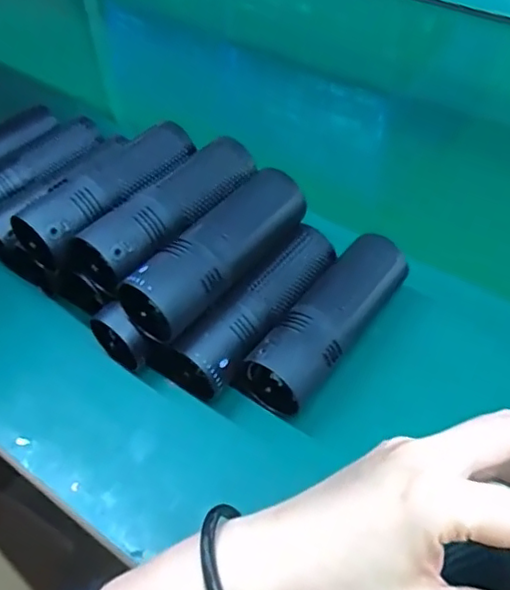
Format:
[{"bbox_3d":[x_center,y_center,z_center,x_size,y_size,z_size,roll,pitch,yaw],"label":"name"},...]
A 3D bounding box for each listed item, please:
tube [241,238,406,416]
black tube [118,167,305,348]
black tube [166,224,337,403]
[{"bbox_3d":[0.057,0.016,0.467,0.058,0.048,0.169,28,57,24],"label":"tube"},{"bbox_3d":[-0.024,-0.030,0.459,0.051,0.055,0.165,33,59,27],"label":"black tube"},{"bbox_3d":[0.006,0.010,0.470,0.041,0.041,0.166,33,59,27],"label":"black tube"}]

